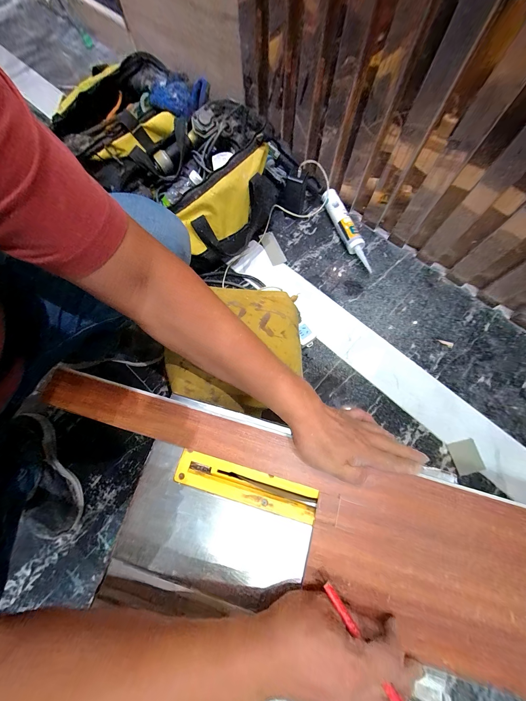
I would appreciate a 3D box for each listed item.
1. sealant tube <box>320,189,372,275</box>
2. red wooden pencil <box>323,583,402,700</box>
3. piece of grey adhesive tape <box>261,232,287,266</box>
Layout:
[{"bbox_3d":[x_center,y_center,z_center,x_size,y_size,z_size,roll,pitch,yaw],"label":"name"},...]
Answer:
[{"bbox_3d":[0.256,-0.365,0.769,0.046,0.043,0.293,-19,74,-6],"label":"sealant tube"},{"bbox_3d":[0.106,0.301,0.242,0.009,0.008,0.138,-33,69,-10],"label":"red wooden pencil"},{"bbox_3d":[0.030,-0.314,0.775,0.045,0.010,0.113,-24,74,-7],"label":"piece of grey adhesive tape"}]

